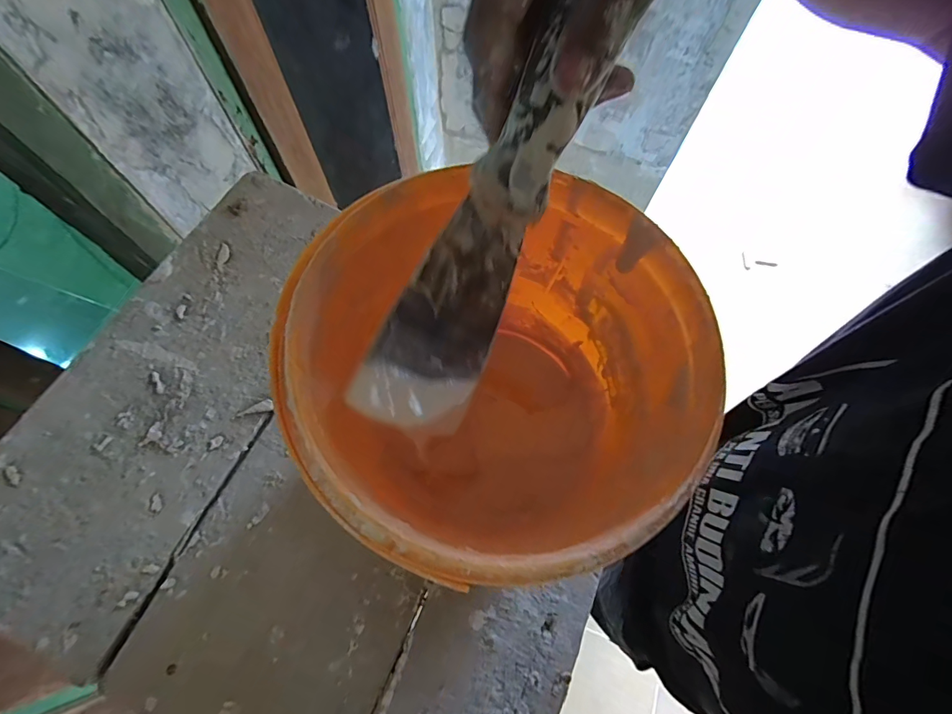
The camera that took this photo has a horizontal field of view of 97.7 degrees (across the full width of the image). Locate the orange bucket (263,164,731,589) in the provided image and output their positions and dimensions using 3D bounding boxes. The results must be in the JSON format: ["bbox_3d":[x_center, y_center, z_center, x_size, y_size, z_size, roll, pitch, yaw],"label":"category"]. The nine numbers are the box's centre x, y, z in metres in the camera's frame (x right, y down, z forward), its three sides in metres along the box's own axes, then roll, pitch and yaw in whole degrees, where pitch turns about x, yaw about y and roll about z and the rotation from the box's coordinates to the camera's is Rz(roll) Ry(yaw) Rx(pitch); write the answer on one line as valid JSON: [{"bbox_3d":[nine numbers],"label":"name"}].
[{"bbox_3d":[0.008,0.017,0.225,0.156,0.162,0.146,1,64,-1],"label":"orange bucket"}]

